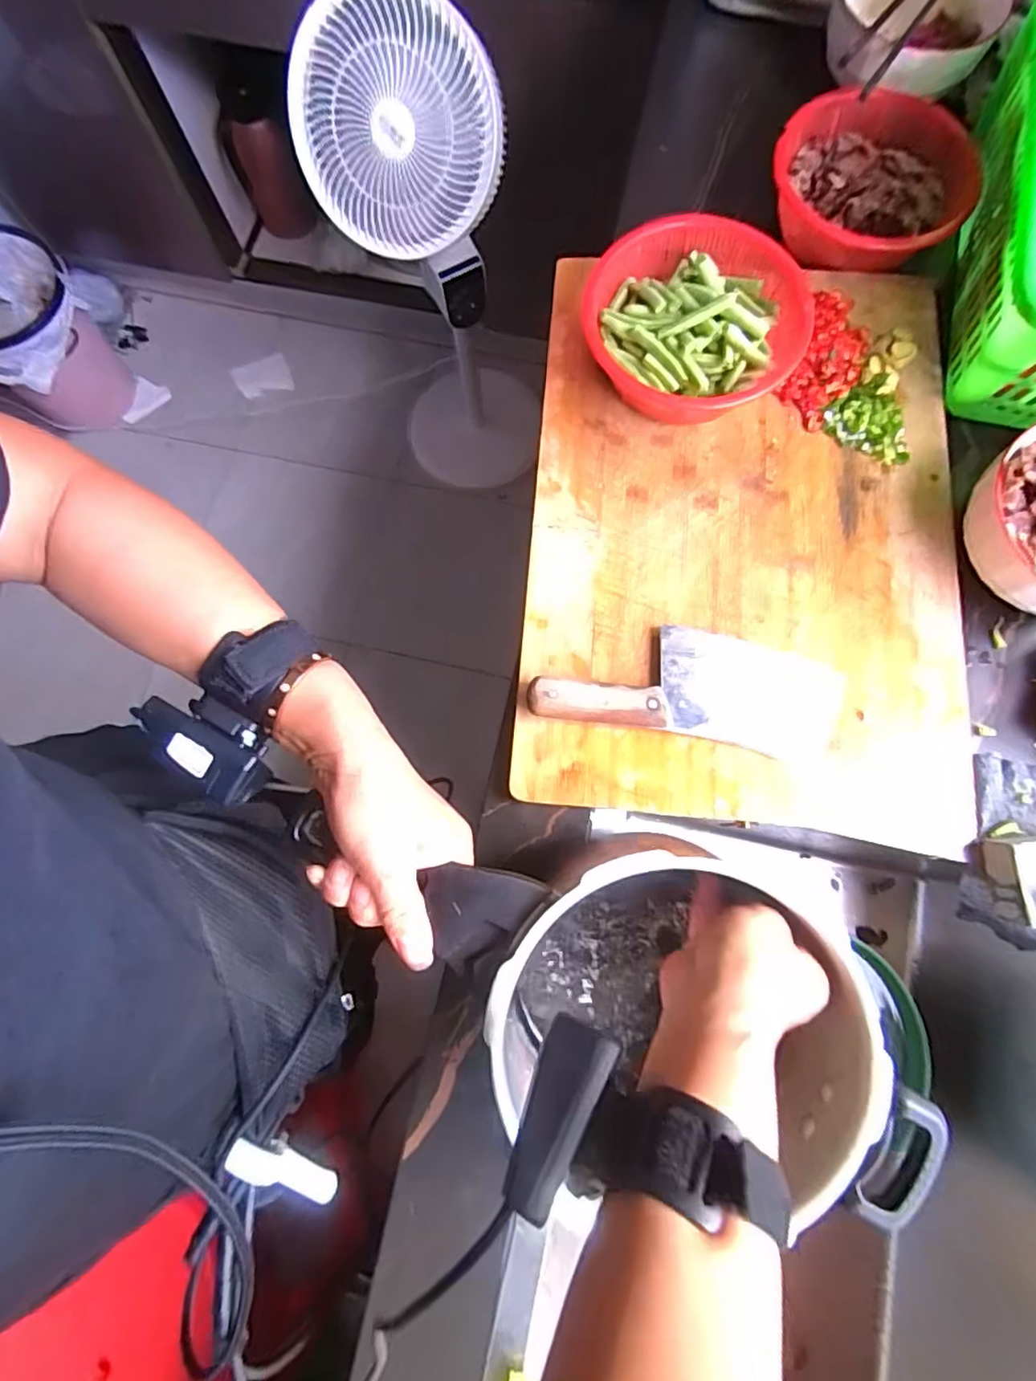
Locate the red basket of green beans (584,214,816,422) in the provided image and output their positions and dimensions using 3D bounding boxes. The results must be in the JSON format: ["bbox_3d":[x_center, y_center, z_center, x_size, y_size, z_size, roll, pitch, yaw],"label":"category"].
[{"bbox_3d":[0.141,-0.297,0.484,0.171,0.062,0.158,0,77,1],"label":"red basket of green beans"}]

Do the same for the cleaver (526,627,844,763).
[{"bbox_3d":[0.129,-0.005,0.442,0.225,0.027,0.085,10,79,2],"label":"cleaver"}]

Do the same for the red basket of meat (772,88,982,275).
[{"bbox_3d":[0.309,-0.446,0.521,0.156,0.051,0.135,7,78,3],"label":"red basket of meat"}]

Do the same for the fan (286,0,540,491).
[{"bbox_3d":[-0.115,-0.686,0.997,0.269,0.811,0.345,5,78,2],"label":"fan"}]

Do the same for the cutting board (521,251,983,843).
[{"bbox_3d":[0.186,-0.132,0.482,0.343,0.019,0.480,5,79,1],"label":"cutting board"}]

